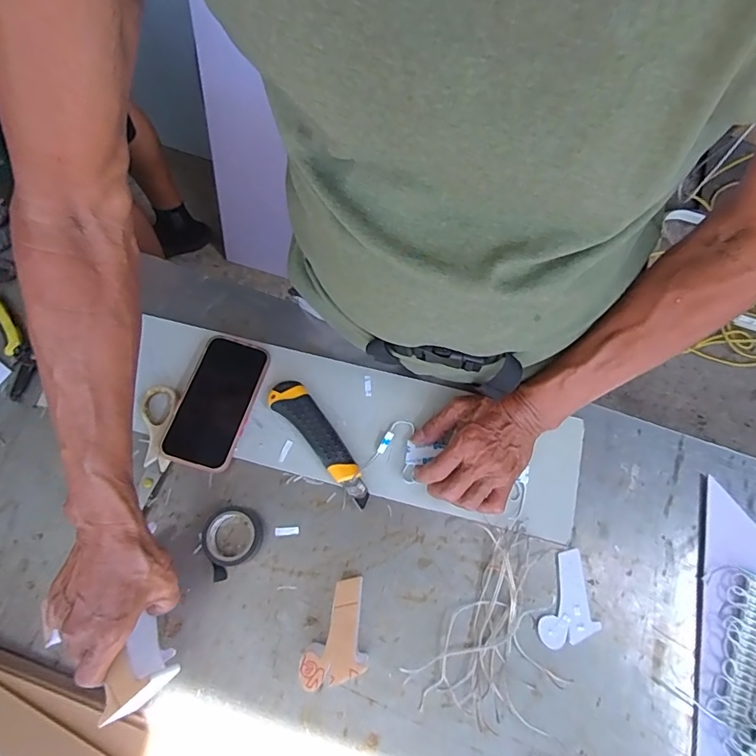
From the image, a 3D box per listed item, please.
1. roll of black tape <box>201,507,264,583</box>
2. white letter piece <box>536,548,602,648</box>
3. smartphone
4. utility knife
[{"bbox_3d":[-0.150,0.164,0.487,0.063,0.016,0.058,0,71,0],"label":"roll of black tape"},{"bbox_3d":[0.184,0.221,0.477,0.062,0.004,0.080,-11,71,-3],"label":"white letter piece"},{"bbox_3d":[-0.181,0.026,0.533,0.079,0.009,0.149,17,68,-1],"label":"smartphone"},{"bbox_3d":[-0.062,0.070,0.524,0.038,0.022,0.159,-37,75,-11],"label":"utility knife"}]

